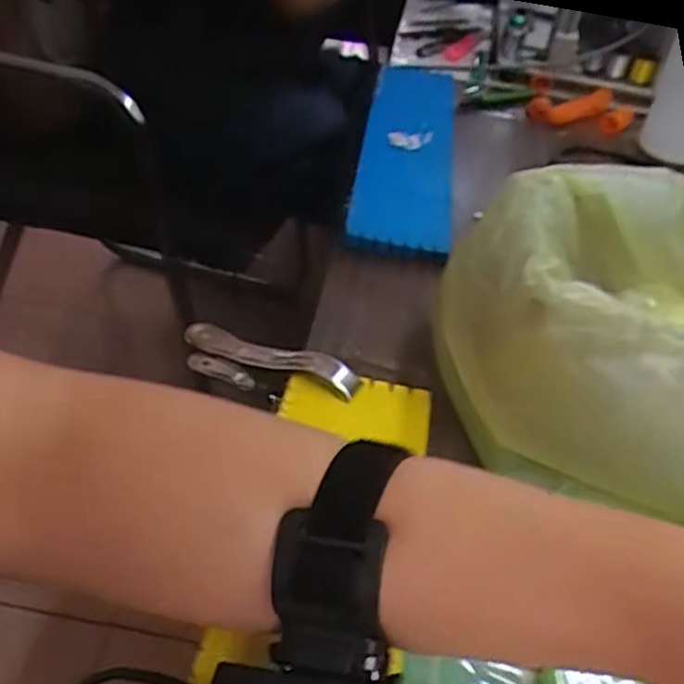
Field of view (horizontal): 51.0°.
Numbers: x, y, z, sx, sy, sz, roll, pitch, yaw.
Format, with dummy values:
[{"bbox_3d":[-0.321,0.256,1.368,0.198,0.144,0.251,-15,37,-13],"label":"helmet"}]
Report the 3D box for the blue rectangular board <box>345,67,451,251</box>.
[{"bbox_3d":[0.063,-0.187,0.665,0.082,0.016,0.349,9,41,2],"label":"blue rectangular board"}]

